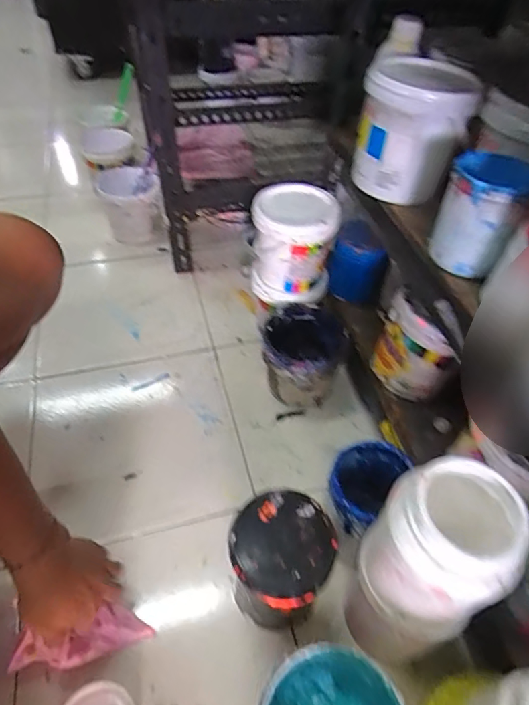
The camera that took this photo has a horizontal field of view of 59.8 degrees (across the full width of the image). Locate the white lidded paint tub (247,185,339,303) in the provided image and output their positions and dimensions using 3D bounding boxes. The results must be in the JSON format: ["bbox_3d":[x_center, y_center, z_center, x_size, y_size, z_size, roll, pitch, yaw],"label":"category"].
[{"bbox_3d":[0.044,-0.171,0.728,0.120,0.139,0.125,5,48,1],"label":"white lidded paint tub"}]

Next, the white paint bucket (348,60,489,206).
[{"bbox_3d":[0.168,-0.260,0.539,0.115,0.121,0.114,8,48,4],"label":"white paint bucket"}]

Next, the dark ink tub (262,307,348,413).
[{"bbox_3d":[0.061,0.012,0.731,0.114,0.119,0.122,2,48,-2],"label":"dark ink tub"}]

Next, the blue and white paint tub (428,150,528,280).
[{"bbox_3d":[0.203,-0.126,0.435,0.073,0.096,0.068,16,49,11],"label":"blue and white paint tub"}]

